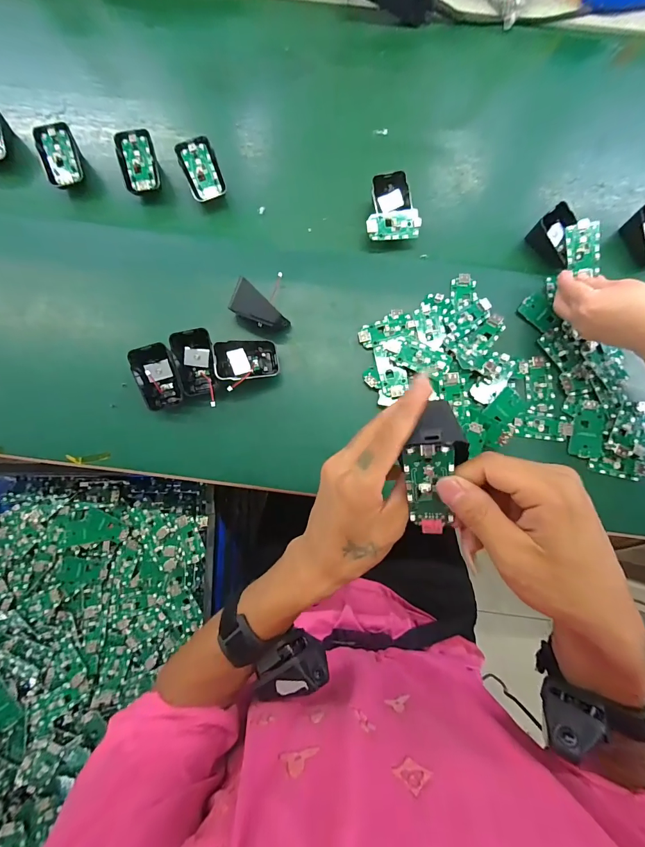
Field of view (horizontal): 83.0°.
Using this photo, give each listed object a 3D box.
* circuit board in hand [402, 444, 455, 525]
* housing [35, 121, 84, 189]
[{"bbox_3d":[0.072,0.040,0.241,0.031,0.005,0.057,-4,109,17],"label":"circuit board in hand"},{"bbox_3d":[-0.327,-0.333,0.456,0.042,0.019,0.068,-17,100,-16],"label":"housing"}]

